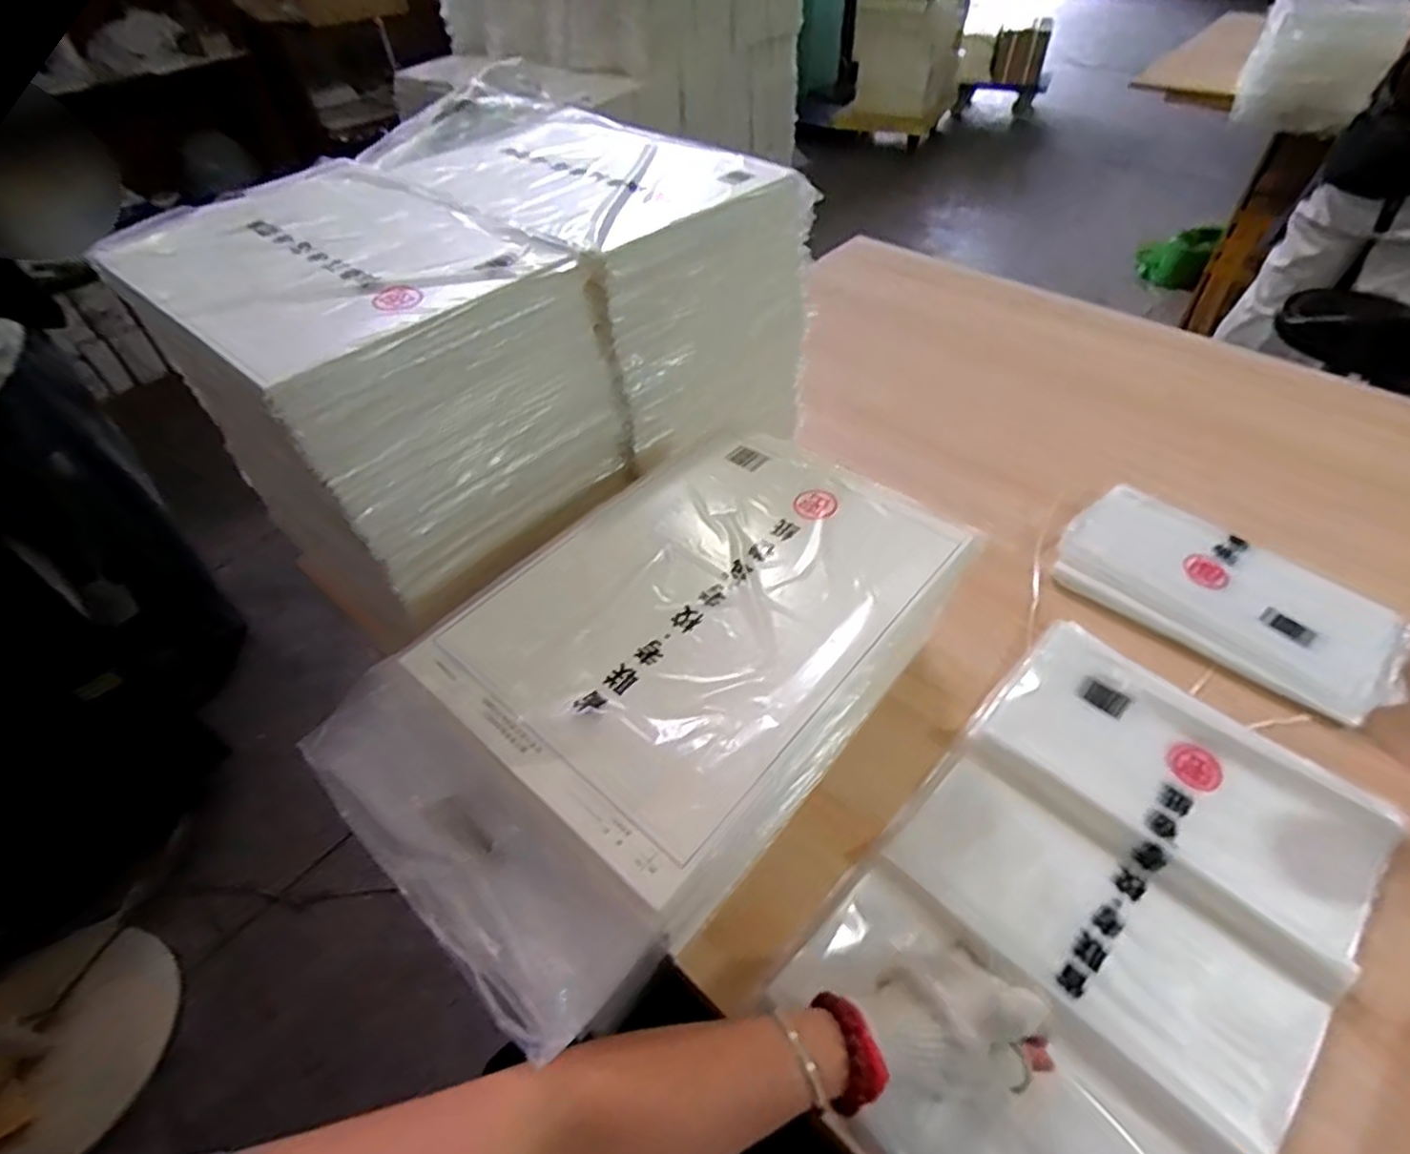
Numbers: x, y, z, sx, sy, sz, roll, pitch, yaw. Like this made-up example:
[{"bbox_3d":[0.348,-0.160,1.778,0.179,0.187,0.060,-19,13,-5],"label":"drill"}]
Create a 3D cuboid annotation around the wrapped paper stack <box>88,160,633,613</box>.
[{"bbox_3d":[-0.356,-0.233,0.714,0.473,0.239,0.289,34,58,28],"label":"wrapped paper stack"}]

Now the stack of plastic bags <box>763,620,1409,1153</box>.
[{"bbox_3d":[0.304,0.252,0.524,0.461,0.020,0.289,-37,55,-25],"label":"stack of plastic bags"}]

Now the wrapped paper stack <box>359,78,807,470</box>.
[{"bbox_3d":[-0.126,-0.373,0.806,0.452,0.270,0.284,36,59,29],"label":"wrapped paper stack"}]

